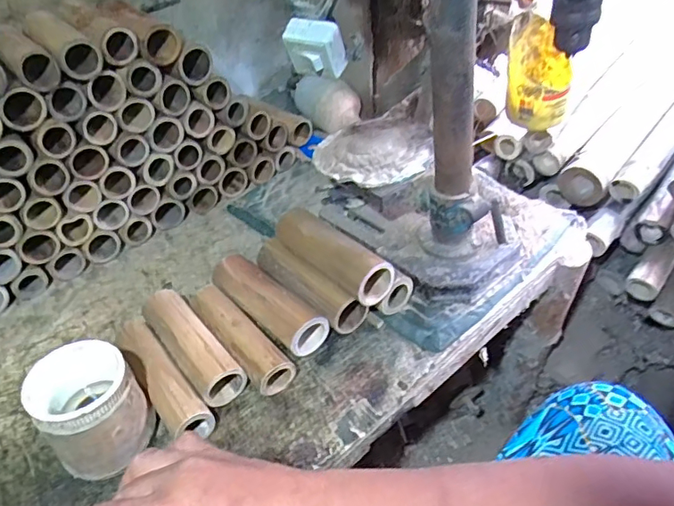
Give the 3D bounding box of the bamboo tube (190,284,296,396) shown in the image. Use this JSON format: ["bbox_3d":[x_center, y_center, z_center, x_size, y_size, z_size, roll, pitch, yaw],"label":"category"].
[{"bbox_3d":[-0.125,0.101,0.662,0.049,0.041,0.181,-31,49,-24],"label":"bamboo tube"}]

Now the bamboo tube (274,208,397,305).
[{"bbox_3d":[-0.008,-0.001,0.683,0.061,0.059,0.184,-34,50,-25],"label":"bamboo tube"}]

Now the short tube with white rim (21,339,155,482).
[{"bbox_3d":[-0.259,0.171,0.557,0.104,0.126,0.097,-3,44,3],"label":"short tube with white rim"}]

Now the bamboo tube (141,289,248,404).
[{"bbox_3d":[-0.183,0.114,0.655,0.053,0.049,0.174,-32,49,-24],"label":"bamboo tube"}]

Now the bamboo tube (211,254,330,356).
[{"bbox_3d":[-0.092,0.064,0.689,0.061,0.051,0.176,-37,51,-28],"label":"bamboo tube"}]

